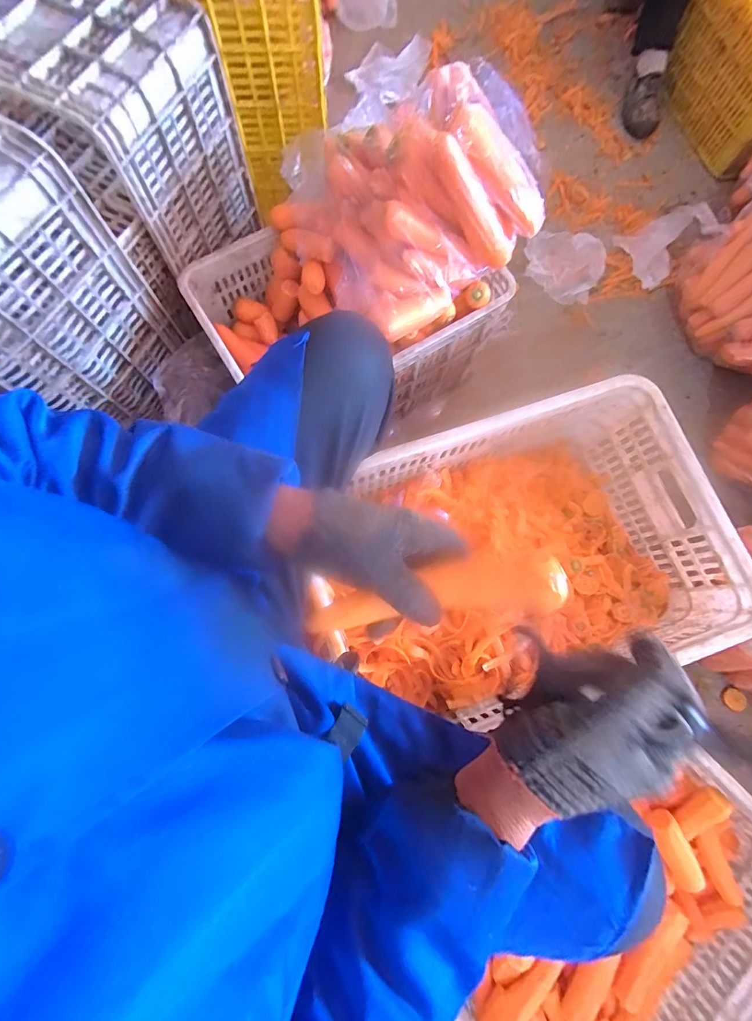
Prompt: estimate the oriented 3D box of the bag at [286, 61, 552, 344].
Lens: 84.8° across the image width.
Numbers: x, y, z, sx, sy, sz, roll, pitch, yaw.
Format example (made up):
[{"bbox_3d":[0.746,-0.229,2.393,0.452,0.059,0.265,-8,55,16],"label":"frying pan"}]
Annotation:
[{"bbox_3d":[0.046,-0.473,0.623,0.294,0.183,0.306,-29,80,-7],"label":"bag"}]

